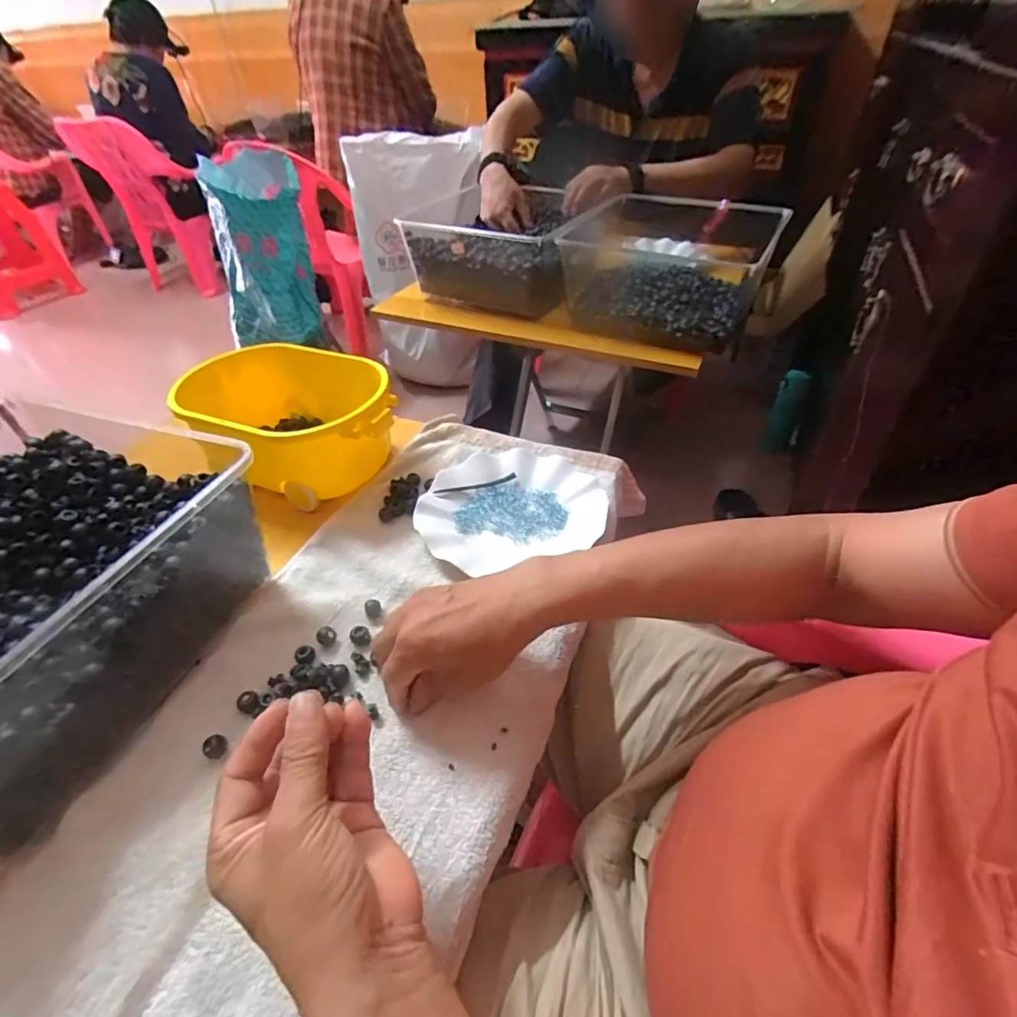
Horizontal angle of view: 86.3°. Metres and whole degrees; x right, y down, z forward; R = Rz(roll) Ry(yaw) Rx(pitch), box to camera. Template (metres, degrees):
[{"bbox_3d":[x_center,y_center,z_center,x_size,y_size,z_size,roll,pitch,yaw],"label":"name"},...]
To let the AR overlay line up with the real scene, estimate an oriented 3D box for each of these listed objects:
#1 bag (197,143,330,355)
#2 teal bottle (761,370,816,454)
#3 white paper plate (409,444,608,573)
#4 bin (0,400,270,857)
[{"bbox_3d":[-0.691,-0.705,1.534,0.285,0.439,0.320,-18,44,-16],"label":"bag"},{"bbox_3d":[0.728,-0.246,1.410,0.083,0.208,0.072,21,47,24],"label":"teal bottle"},{"bbox_3d":[0.002,-0.007,0.561,0.189,0.022,0.150,-15,43,-14],"label":"white paper plate"},{"bbox_3d":[-0.374,0.064,0.418,0.287,0.139,0.283,14,44,18],"label":"bin"}]

